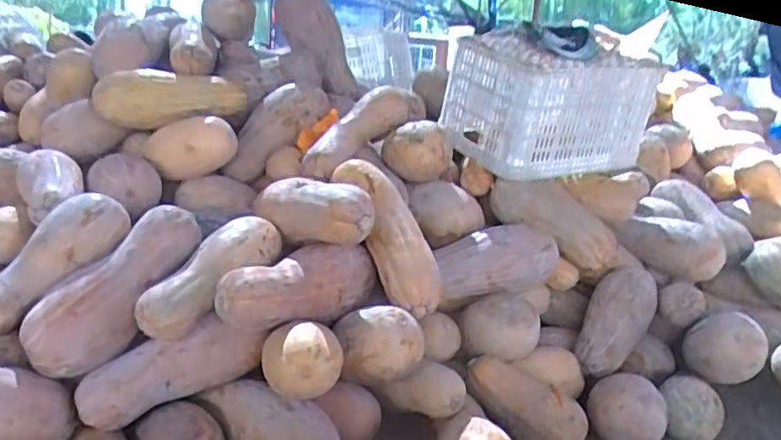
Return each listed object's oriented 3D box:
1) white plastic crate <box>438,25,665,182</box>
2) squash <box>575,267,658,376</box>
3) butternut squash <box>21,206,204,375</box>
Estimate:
[{"bbox_3d":[0.451,-0.339,1.870,0.543,0.347,0.363,-5,17,-35],"label":"white plastic crate"},{"bbox_3d":[0.590,0.275,1.687,0.129,0.120,0.320,18,60,41],"label":"squash"},{"bbox_3d":[-0.506,0.127,1.193,0.106,0.126,0.378,12,49,29],"label":"butternut squash"}]

